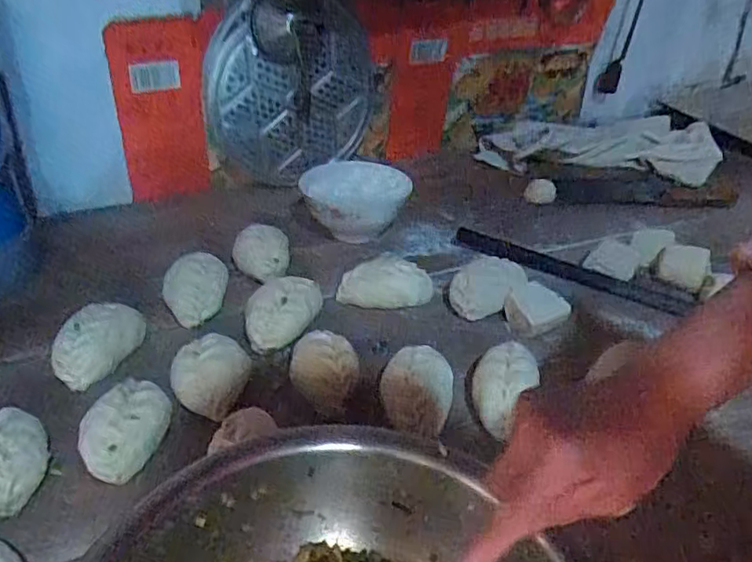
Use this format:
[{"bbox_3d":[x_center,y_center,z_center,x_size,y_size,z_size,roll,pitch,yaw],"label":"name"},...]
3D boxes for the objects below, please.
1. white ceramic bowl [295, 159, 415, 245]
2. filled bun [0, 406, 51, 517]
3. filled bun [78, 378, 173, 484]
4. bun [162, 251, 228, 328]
[{"bbox_3d":[-0.028,-0.113,0.860,0.135,0.060,0.115,12,37,12],"label":"white ceramic bowl"},{"bbox_3d":[-0.310,0.146,0.516,0.090,0.048,0.075,32,45,33],"label":"filled bun"},{"bbox_3d":[-0.217,0.126,0.550,0.062,0.043,0.096,9,37,8],"label":"filled bun"},{"bbox_3d":[-0.204,0.006,0.711,0.072,0.043,0.091,-9,38,-16],"label":"bun"}]

